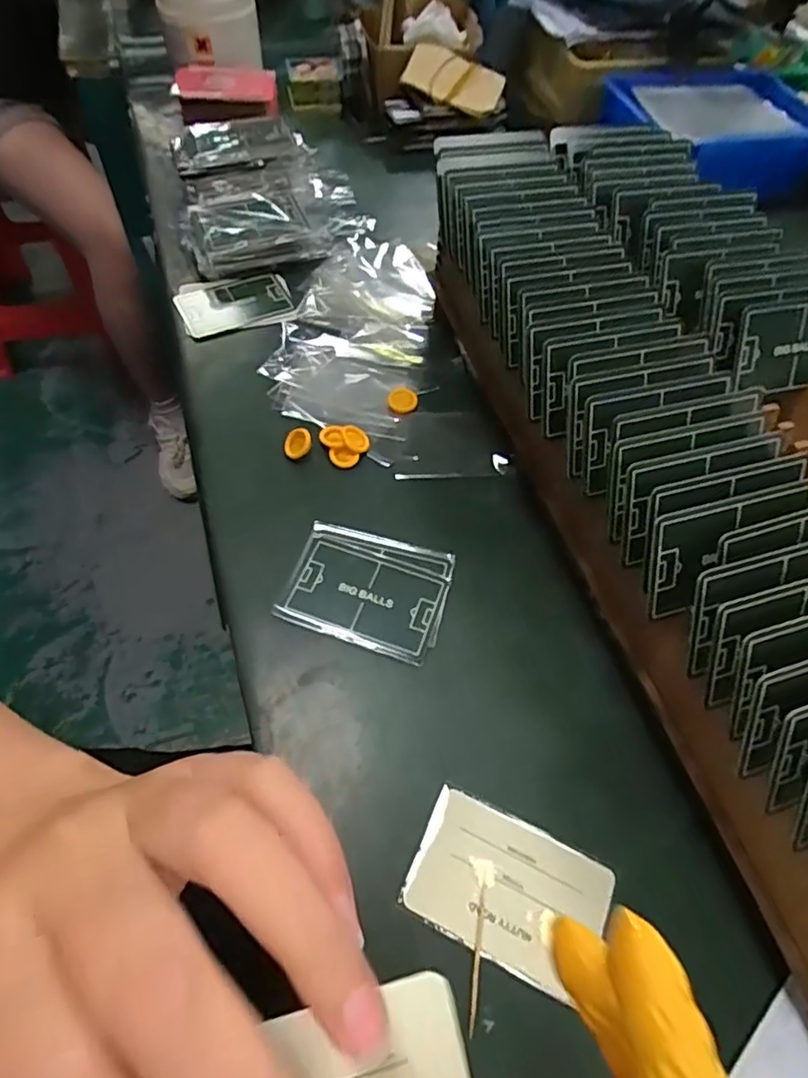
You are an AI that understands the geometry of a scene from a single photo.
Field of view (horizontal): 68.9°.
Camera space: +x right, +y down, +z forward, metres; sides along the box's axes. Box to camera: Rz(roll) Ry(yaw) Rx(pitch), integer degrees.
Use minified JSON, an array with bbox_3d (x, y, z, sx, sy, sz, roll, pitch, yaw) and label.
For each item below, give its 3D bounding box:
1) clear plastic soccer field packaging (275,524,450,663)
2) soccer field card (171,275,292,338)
[{"bbox_3d":[-0.020,0.027,0.339,0.088,0.006,0.071,18,58,7],"label":"clear plastic soccer field packaging"},{"bbox_3d":[-0.135,-0.186,0.471,0.085,0.009,0.055,-20,63,-15],"label":"soccer field card"}]

